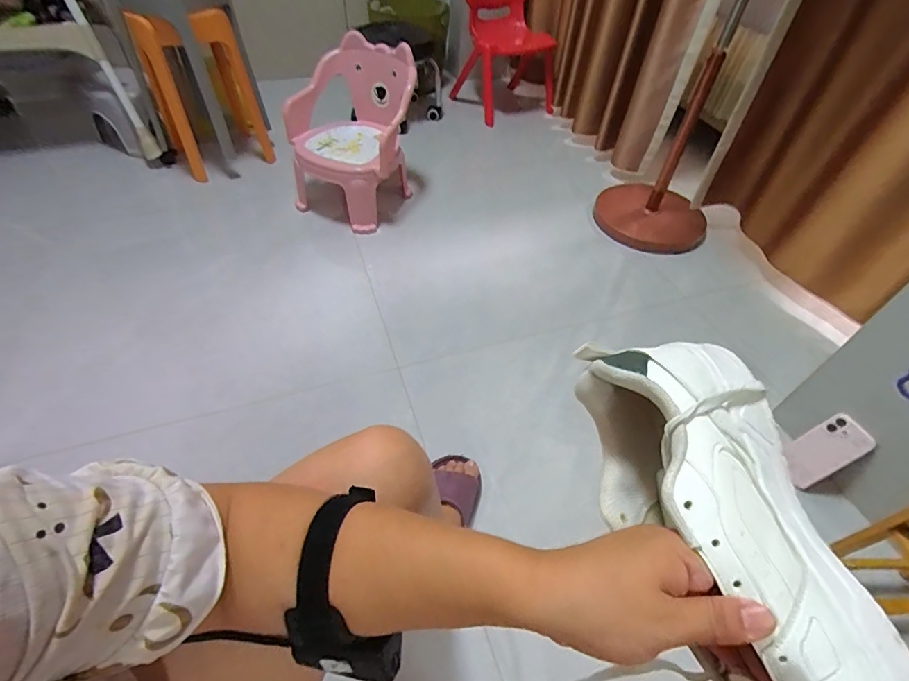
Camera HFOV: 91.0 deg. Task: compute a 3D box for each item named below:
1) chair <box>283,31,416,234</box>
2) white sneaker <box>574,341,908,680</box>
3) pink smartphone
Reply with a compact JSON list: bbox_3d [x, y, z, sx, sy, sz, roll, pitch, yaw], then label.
[{"bbox_3d":[-0.291,-0.577,1.293,0.360,0.382,0.413,-9,49,-15],"label":"chair"},{"bbox_3d":[0.169,0.108,0.276,0.117,0.085,0.236,-14,57,-15],"label":"white sneaker"},{"bbox_3d":[0.687,0.207,0.833,0.013,0.147,0.077,12,37,-43],"label":"pink smartphone"}]

